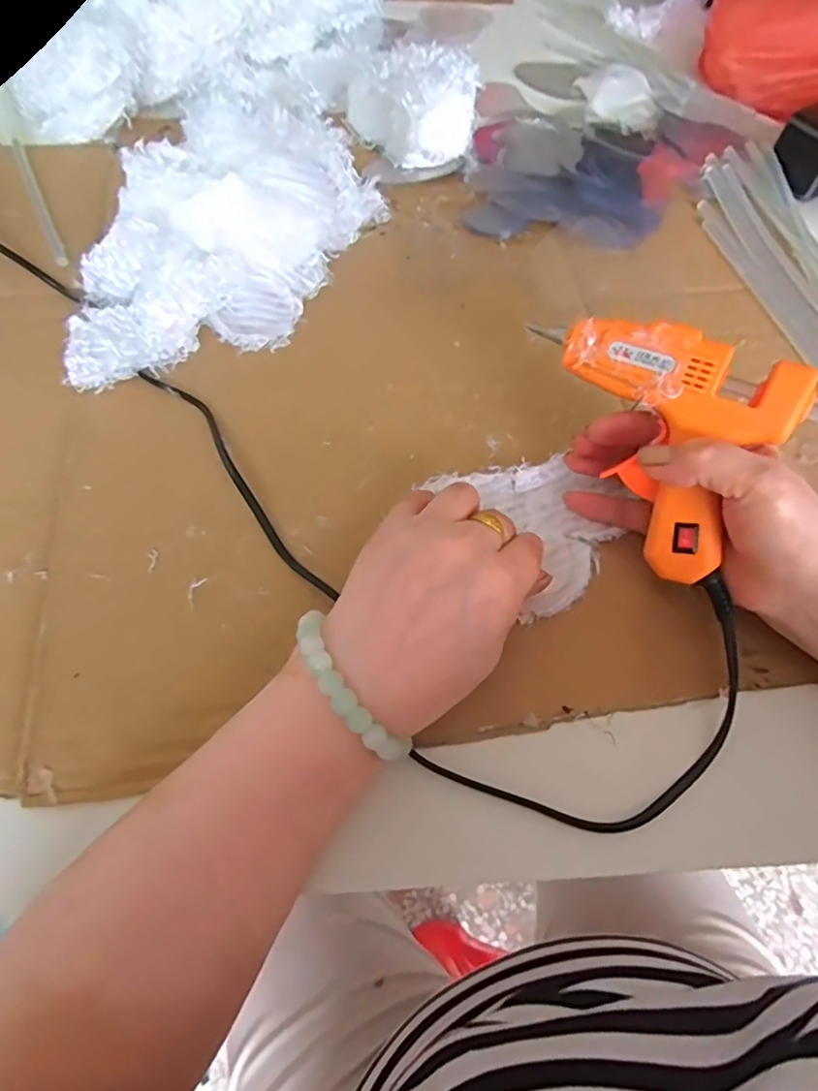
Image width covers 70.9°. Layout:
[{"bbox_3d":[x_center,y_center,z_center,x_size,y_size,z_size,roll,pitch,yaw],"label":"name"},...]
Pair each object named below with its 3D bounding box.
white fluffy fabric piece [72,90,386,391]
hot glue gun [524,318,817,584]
[{"bbox_3d":[-0.130,-0.214,0.391,0.142,0.059,0.259,23,64,9],"label":"white fluffy fabric piece"},{"bbox_3d":[0.121,-0.053,0.294,0.110,0.109,0.029,27,21,14],"label":"hot glue gun"}]

